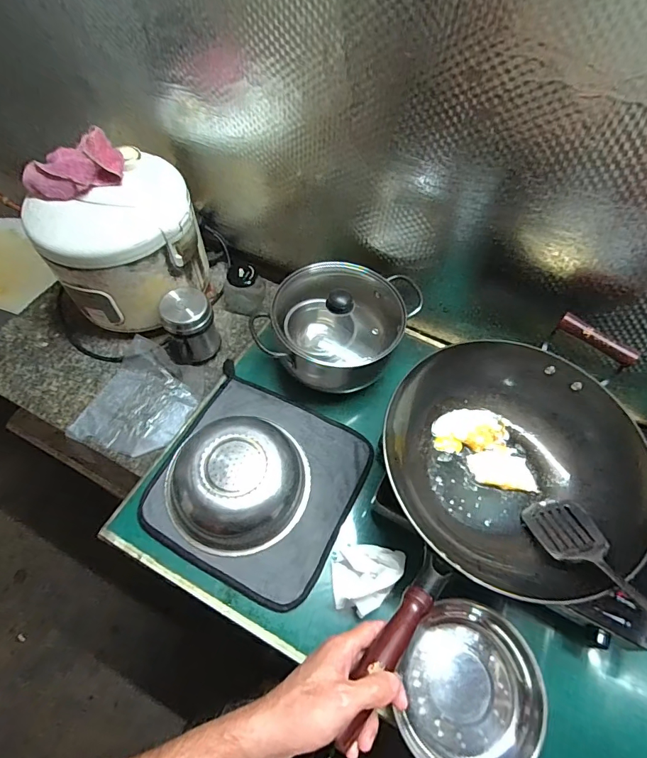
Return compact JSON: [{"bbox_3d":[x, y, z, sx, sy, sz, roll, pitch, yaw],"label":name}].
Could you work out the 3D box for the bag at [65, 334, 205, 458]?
[{"bbox_3d":[-0.312,0.035,0.727,0.169,0.021,0.194,20,60,8],"label":"bag"}]

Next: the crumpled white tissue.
[{"bbox_3d":[0.057,0.270,0.570,0.087,0.050,0.089,17,60,6],"label":"crumpled white tissue"}]

